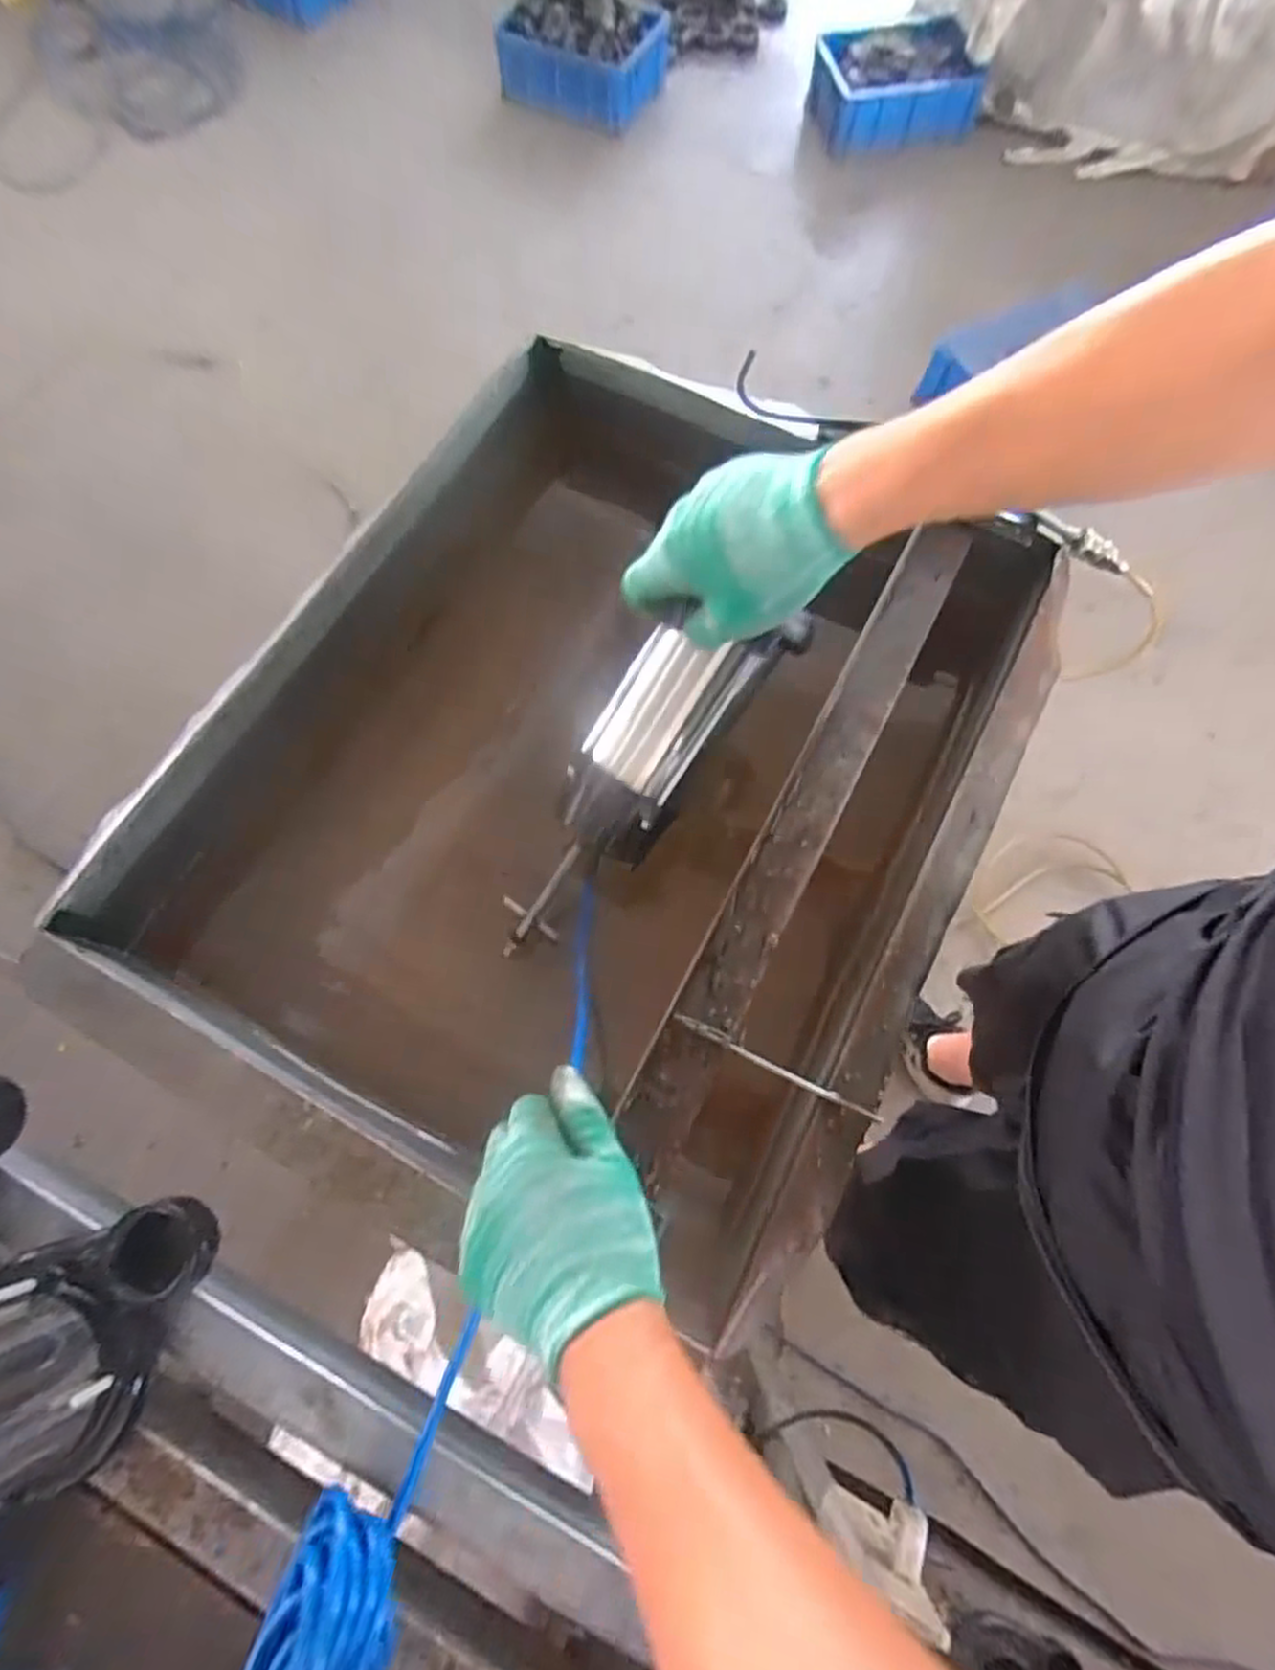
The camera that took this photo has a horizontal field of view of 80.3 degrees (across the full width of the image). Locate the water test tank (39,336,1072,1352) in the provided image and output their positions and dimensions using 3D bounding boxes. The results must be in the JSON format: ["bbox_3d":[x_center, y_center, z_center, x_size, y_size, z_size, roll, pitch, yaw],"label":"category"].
[{"bbox_3d":[-0.042,-0.069,0.710,0.618,0.241,0.696,25,72,8],"label":"water test tank"}]

